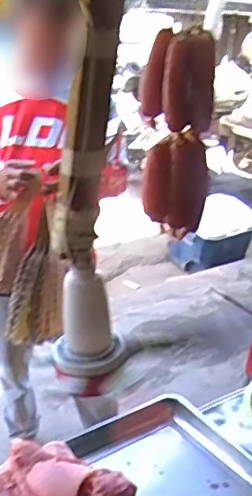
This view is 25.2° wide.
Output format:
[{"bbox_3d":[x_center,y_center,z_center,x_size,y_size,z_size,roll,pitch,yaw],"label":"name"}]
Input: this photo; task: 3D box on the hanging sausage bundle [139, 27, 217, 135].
[{"bbox_3d":[0.054,-0.172,0.586,0.046,0.090,0.058,-7,26,-30],"label":"hanging sausage bundle"}]

